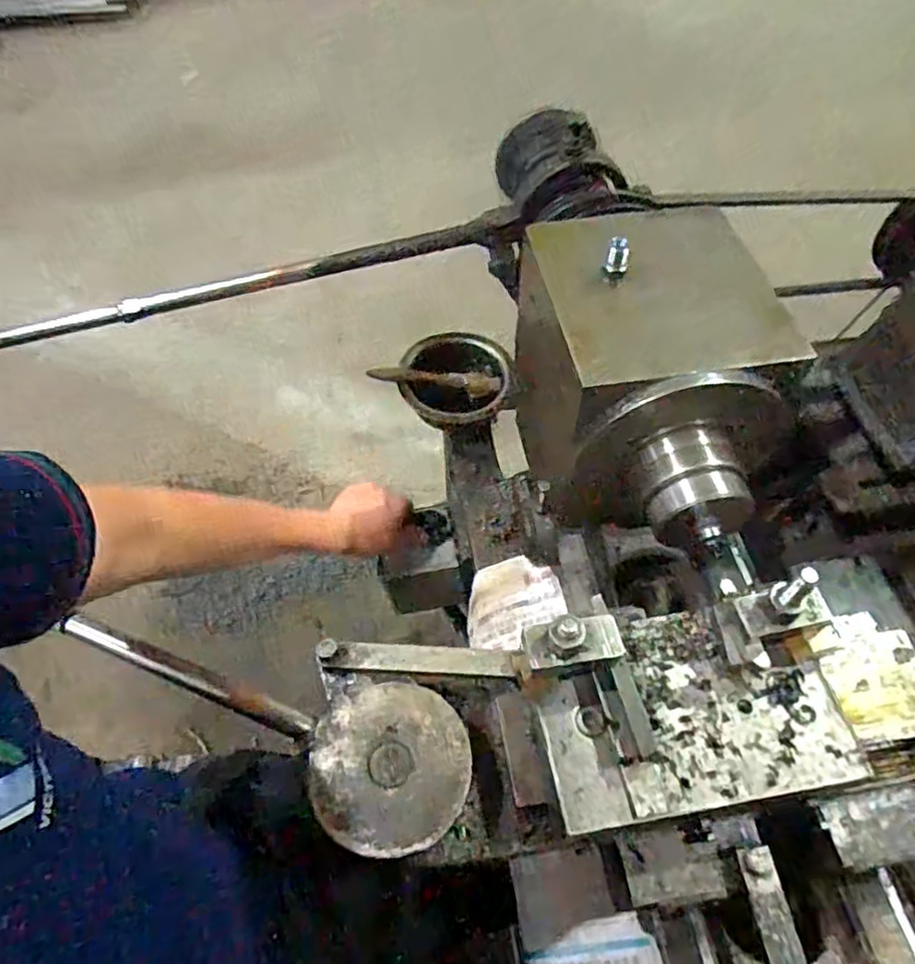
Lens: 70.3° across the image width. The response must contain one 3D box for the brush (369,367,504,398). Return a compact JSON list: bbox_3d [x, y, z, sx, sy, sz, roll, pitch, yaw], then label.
[{"bbox_3d":[-0.026,-0.117,0.736,0.150,0.021,0.022,4,55,-17],"label":"brush"}]

